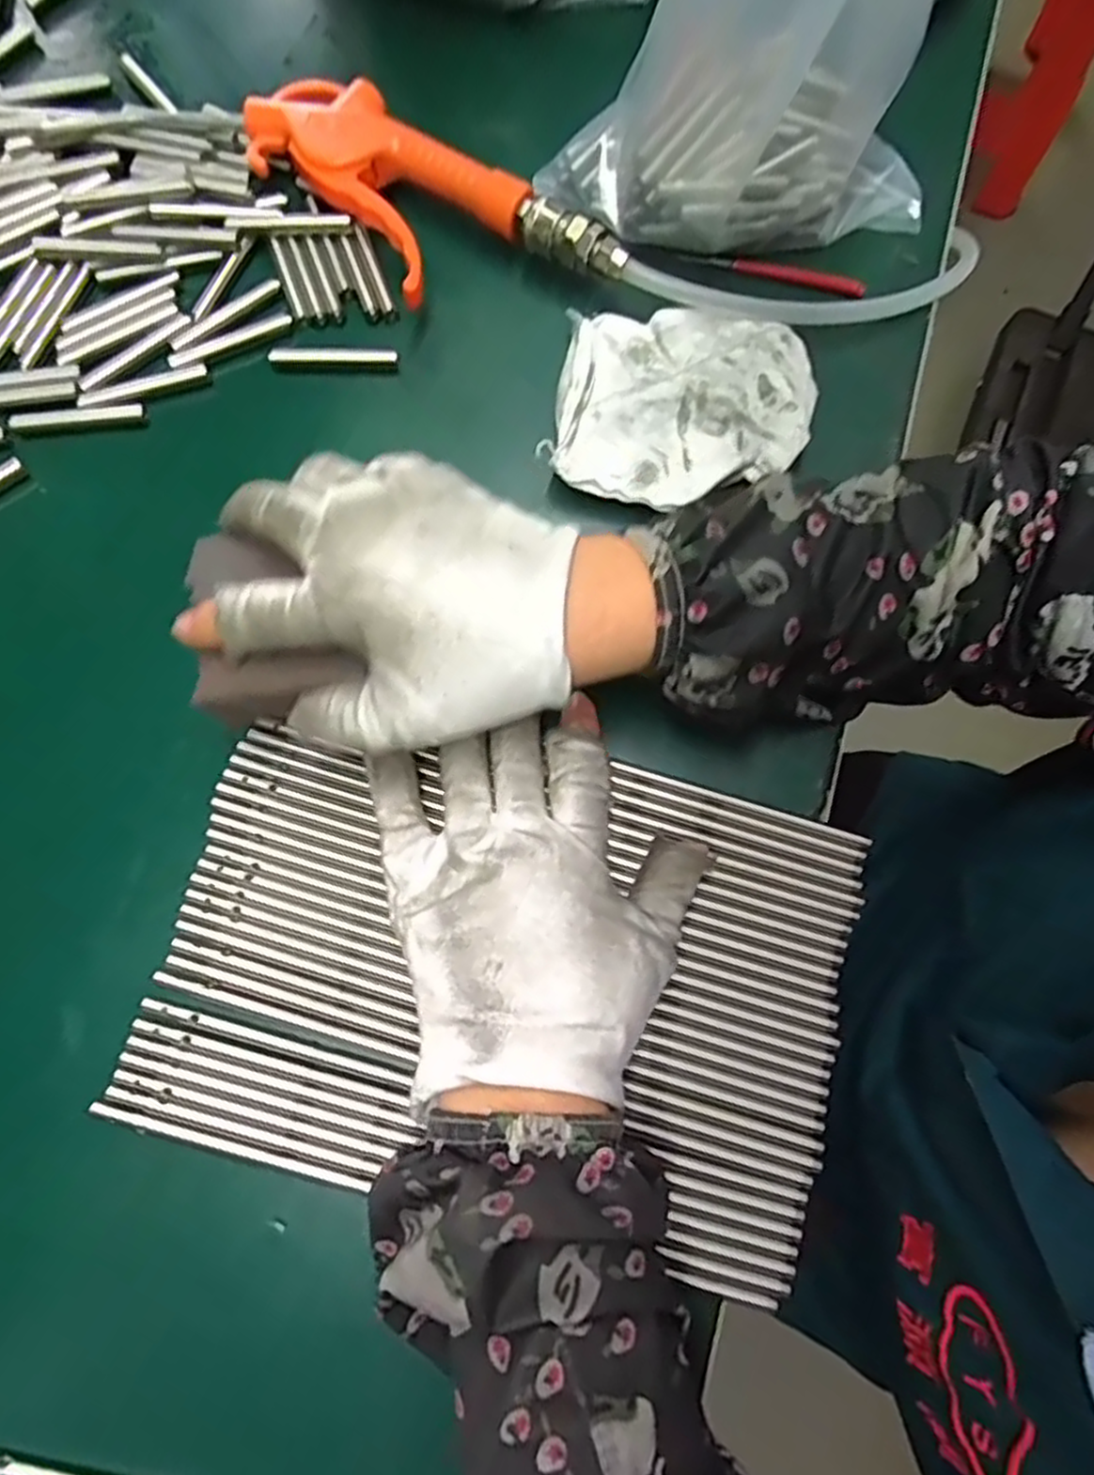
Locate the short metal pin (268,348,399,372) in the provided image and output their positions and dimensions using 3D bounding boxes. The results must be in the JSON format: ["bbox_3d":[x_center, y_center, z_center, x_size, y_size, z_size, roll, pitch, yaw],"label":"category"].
[{"bbox_3d":[-0.098,-0.175,0.345,0.058,0.009,0.008,1,77,-1],"label":"short metal pin"}]

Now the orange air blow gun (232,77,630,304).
[{"bbox_3d":[-0.060,-0.240,0.343,0.180,0.025,0.079,37,79,7],"label":"orange air blow gun"}]

